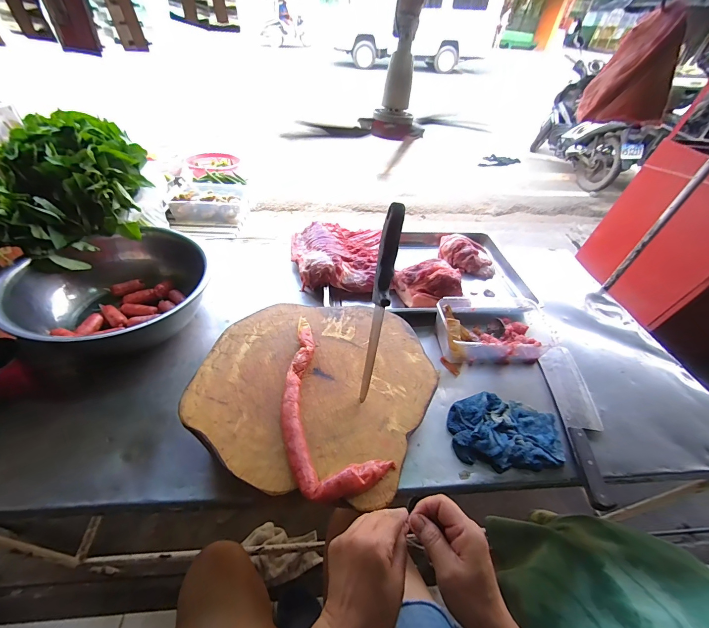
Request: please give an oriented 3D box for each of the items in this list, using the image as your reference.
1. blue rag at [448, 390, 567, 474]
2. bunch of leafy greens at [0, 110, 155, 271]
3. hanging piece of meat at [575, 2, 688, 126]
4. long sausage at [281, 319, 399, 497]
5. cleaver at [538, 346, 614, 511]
[{"bbox_3d":[0.293,0.222,0.595,0.214,0.036,0.138,2,46,-6],"label":"blue rag"},{"bbox_3d":[-0.623,-0.282,0.701,0.238,0.205,0.304,-6,47,-14],"label":"bunch of leafy greens"},{"bbox_3d":[0.532,-0.450,0.578,0.131,0.155,0.083,23,47,14],"label":"hanging piece of meat"},{"bbox_3d":[-0.075,0.134,0.506,0.130,0.028,0.324,-19,51,-24],"label":"long sausage"},{"bbox_3d":[0.462,0.203,0.635,0.089,0.033,0.357,10,45,2],"label":"cleaver"}]

